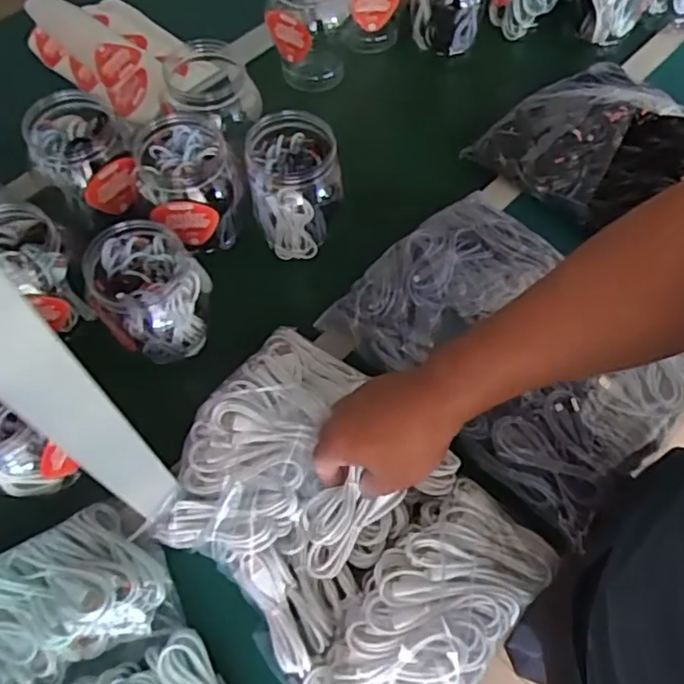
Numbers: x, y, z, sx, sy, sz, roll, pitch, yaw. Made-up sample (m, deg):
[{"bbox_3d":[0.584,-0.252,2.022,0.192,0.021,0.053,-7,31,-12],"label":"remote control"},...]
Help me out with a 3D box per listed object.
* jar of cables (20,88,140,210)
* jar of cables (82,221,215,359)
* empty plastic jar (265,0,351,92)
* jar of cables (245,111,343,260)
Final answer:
[{"bbox_3d":[-0.287,-0.203,0.704,0.094,0.117,0.097,0,62,0],"label":"jar of cables"},{"bbox_3d":[-0.188,-0.049,0.633,0.106,0.119,0.095,-16,63,-8],"label":"jar of cables"},{"bbox_3d":[-0.045,-0.433,0.860,0.107,0.159,0.097,-1,62,-1],"label":"empty plastic jar"},{"bbox_3d":[-0.052,-0.174,0.708,0.095,0.138,0.097,0,62,0],"label":"jar of cables"}]

